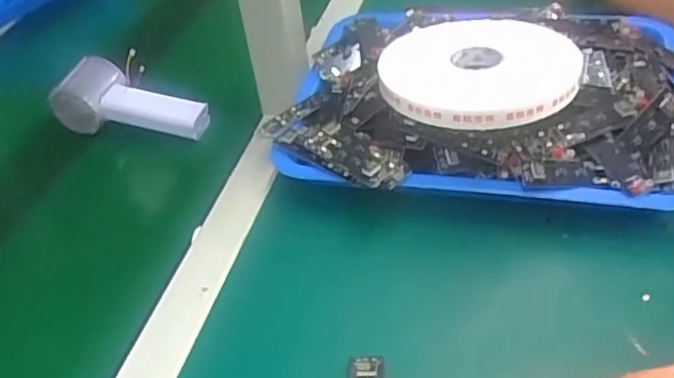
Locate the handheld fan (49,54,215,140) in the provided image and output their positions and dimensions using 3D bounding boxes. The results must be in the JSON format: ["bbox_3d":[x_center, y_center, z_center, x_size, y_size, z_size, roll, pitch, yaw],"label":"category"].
[{"bbox_3d":[-0.198,-0.086,0.597,0.145,0.055,0.050,9,45,16],"label":"handheld fan"}]

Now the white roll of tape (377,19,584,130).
[{"bbox_3d":[0.111,-0.095,0.488,0.150,0.015,0.144,-4,43,3],"label":"white roll of tape"}]

